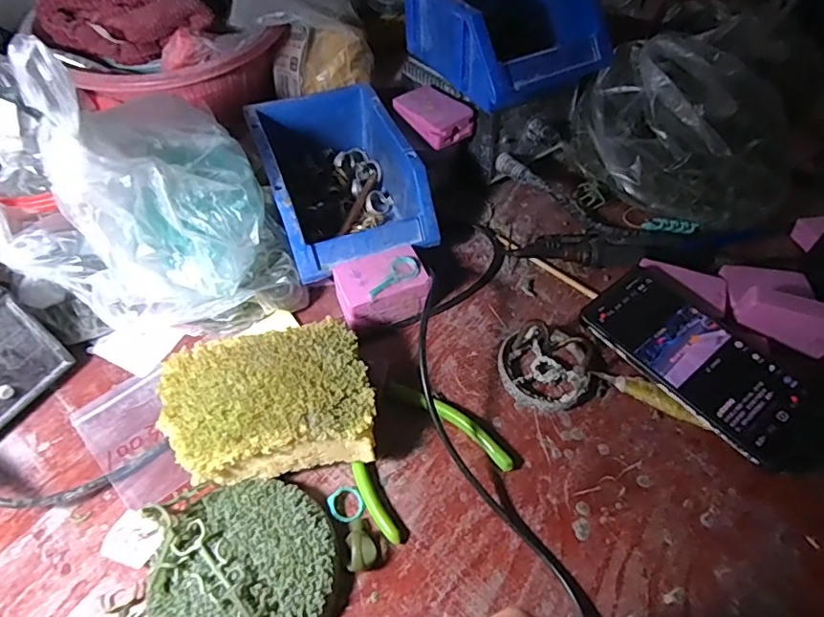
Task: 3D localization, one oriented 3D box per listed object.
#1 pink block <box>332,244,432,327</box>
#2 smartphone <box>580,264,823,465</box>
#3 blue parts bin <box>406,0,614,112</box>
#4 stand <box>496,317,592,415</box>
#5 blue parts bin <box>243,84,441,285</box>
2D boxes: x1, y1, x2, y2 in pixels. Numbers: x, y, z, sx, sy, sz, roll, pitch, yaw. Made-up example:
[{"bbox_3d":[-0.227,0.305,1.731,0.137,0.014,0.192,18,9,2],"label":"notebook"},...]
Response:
[{"bbox_3d":[-0.026,-0.016,0.441,0.072,0.041,0.052,-20,55,-15],"label":"pink block"},{"bbox_3d":[0.212,0.033,0.401,0.085,0.013,0.161,-34,60,-18],"label":"smartphone"},{"bbox_3d":[0.077,-0.253,0.485,0.121,0.072,0.170,-24,57,-18],"label":"blue parts bin"},{"bbox_3d":[0.101,0.042,0.410,0.067,0.019,0.070,0,52,0],"label":"stand"},{"bbox_3d":[-0.067,-0.114,0.492,0.122,0.079,0.187,-18,54,-13],"label":"blue parts bin"}]

